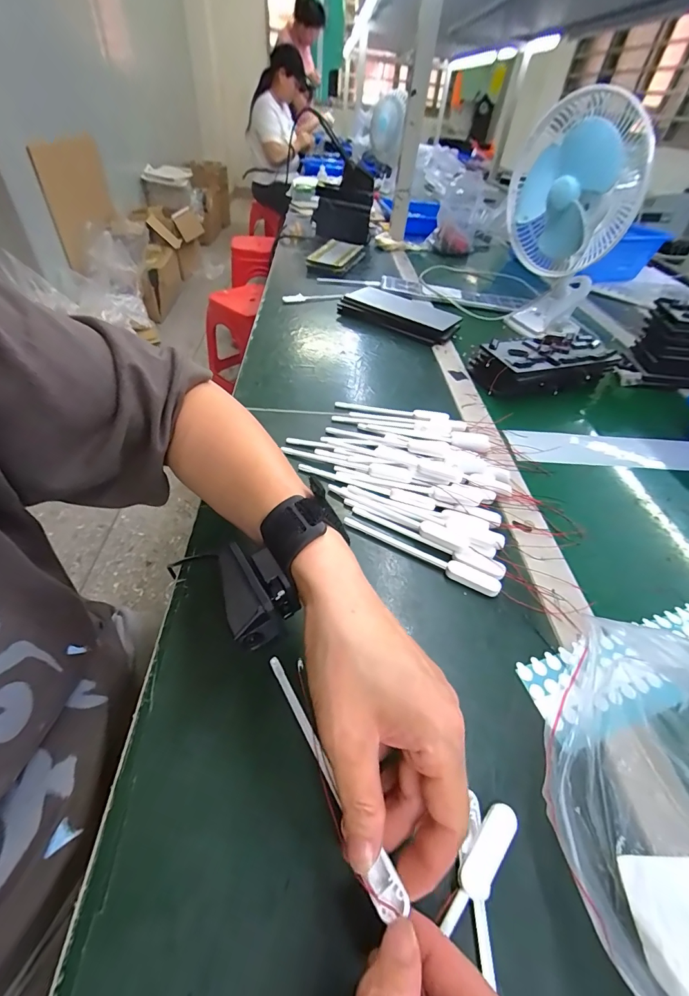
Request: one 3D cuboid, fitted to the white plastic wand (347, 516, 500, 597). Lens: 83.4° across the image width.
[{"bbox_3d":[0.065,0.047,0.345,0.146,0.008,0.016,26,50,20],"label":"white plastic wand"}]

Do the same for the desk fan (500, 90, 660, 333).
[{"bbox_3d":[0.367,-0.465,0.662,0.182,0.305,0.177,23,48,16],"label":"desk fan"}]

